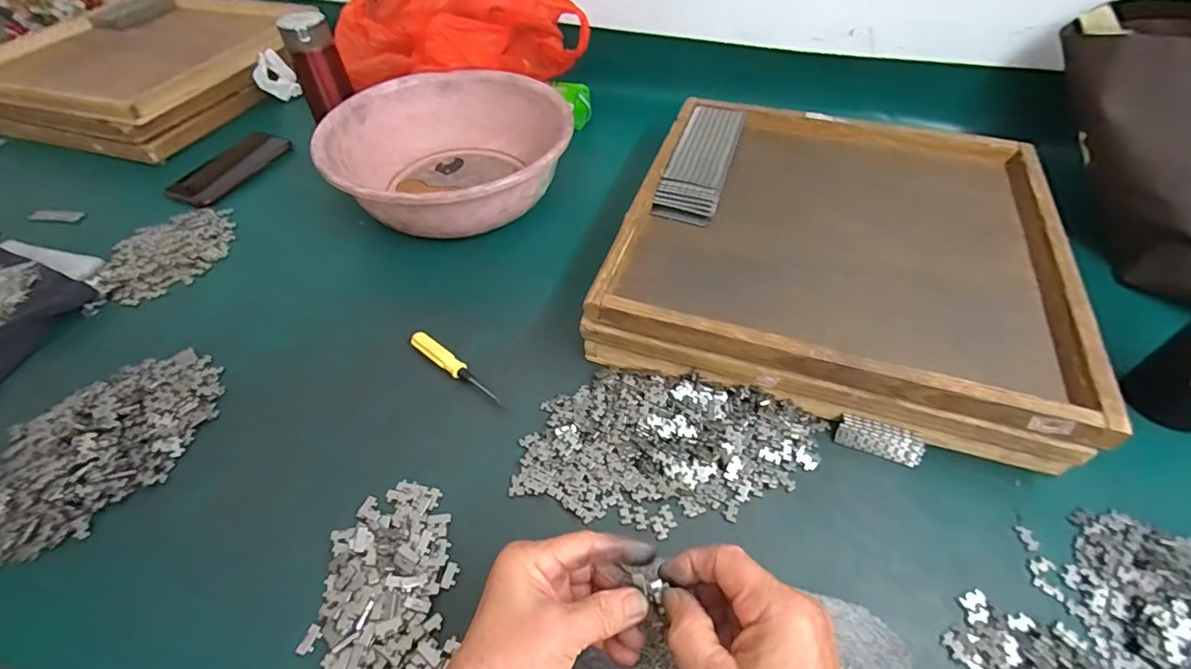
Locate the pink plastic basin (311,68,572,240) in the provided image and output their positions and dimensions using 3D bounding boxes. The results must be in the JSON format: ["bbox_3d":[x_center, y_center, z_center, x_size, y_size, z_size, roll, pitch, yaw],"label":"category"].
[{"bbox_3d":[-0.180,-0.225,0.666,0.284,0.092,0.289,0,49,0],"label":"pink plastic basin"}]

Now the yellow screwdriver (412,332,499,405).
[{"bbox_3d":[-0.133,0.030,0.499,0.110,0.016,0.017,31,56,25],"label":"yellow screwdriver"}]

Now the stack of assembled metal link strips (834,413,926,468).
[{"bbox_3d":[0.235,0.087,0.439,0.065,0.019,0.024,17,51,15],"label":"stack of assembled metal link strips"}]

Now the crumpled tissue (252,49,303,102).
[{"bbox_3d":[-0.526,-0.425,0.871,0.064,0.064,0.047,-25,52,-21],"label":"crumpled tissue"}]

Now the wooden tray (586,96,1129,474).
[{"bbox_3d":[0.240,-0.094,0.551,0.391,0.083,0.400,15,50,13],"label":"wooden tray"}]

